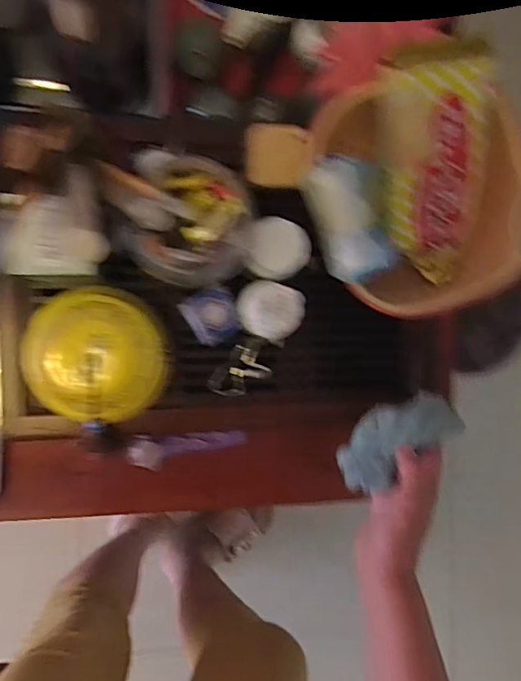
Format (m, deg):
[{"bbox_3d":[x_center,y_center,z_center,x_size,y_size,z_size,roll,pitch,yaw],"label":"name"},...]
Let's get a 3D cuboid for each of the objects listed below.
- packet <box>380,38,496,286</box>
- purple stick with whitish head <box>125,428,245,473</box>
[{"bbox_3d":[0.155,-0.153,0.469,0.088,0.042,0.207,-14,120,-9],"label":"packet"},{"bbox_3d":[-0.080,0.123,0.573,0.128,0.020,0.040,0,92,-9],"label":"purple stick with whitish head"}]

